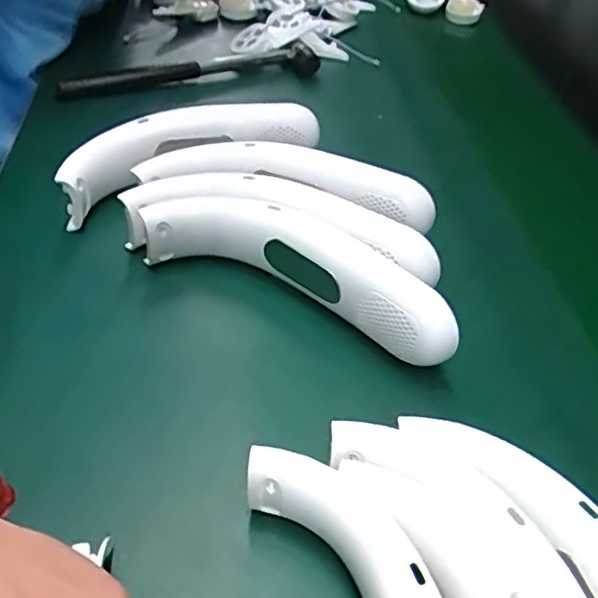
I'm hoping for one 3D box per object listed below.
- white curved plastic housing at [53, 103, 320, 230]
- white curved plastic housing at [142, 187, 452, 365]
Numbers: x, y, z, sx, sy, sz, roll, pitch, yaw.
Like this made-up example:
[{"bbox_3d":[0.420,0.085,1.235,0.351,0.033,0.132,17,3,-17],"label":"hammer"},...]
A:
[{"bbox_3d":[-0.079,-0.104,0.462,0.191,0.052,0.063,-17,46,-21],"label":"white curved plastic housing"},{"bbox_3d":[0.001,-0.019,0.382,0.199,0.053,0.047,21,45,18],"label":"white curved plastic housing"}]

